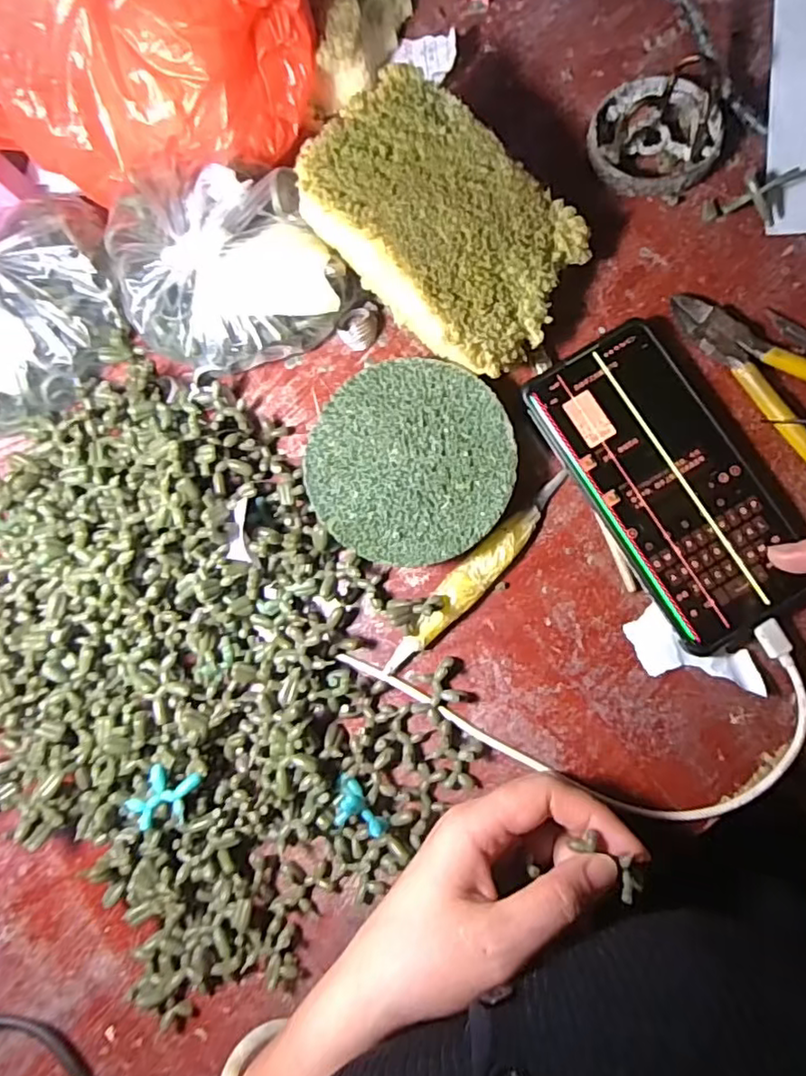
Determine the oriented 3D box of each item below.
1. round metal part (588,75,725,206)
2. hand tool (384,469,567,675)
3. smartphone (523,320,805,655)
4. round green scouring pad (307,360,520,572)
[{"bbox_3d":[0.138,-0.222,0.328,0.066,0.026,0.066,8,83,4],"label":"round metal part"},{"bbox_3d":[0.039,0.019,0.319,0.136,0.012,0.019,-45,83,-3],"label":"hand tool"},{"bbox_3d":[0.135,-0.028,0.305,0.080,0.012,0.161,-28,82,-1],"label":"smartphone"},{"bbox_3d":[0.003,-0.040,0.315,0.105,0.017,0.105,0,83,3],"label":"round green scouring pad"}]

